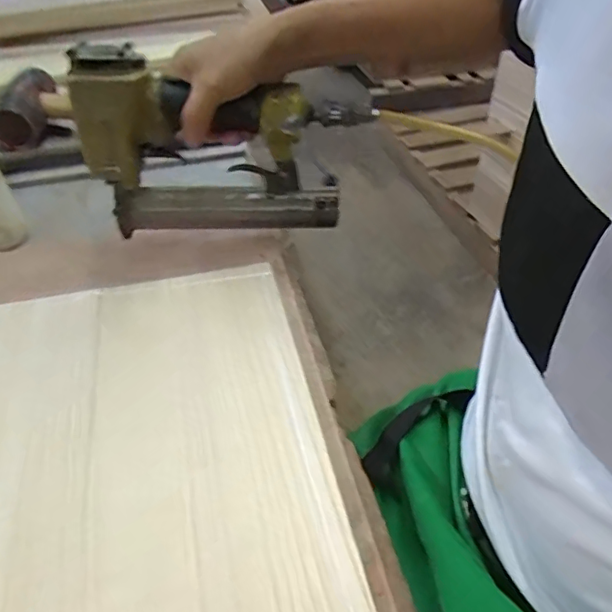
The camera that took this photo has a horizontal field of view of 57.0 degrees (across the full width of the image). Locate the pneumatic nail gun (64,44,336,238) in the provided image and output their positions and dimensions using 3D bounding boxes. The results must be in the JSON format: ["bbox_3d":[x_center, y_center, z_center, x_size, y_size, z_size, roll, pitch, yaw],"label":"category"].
[{"bbox_3d":[-0.083,-0.140,0.501,0.204,0.165,0.047,-12,43,-10],"label":"pneumatic nail gun"}]

